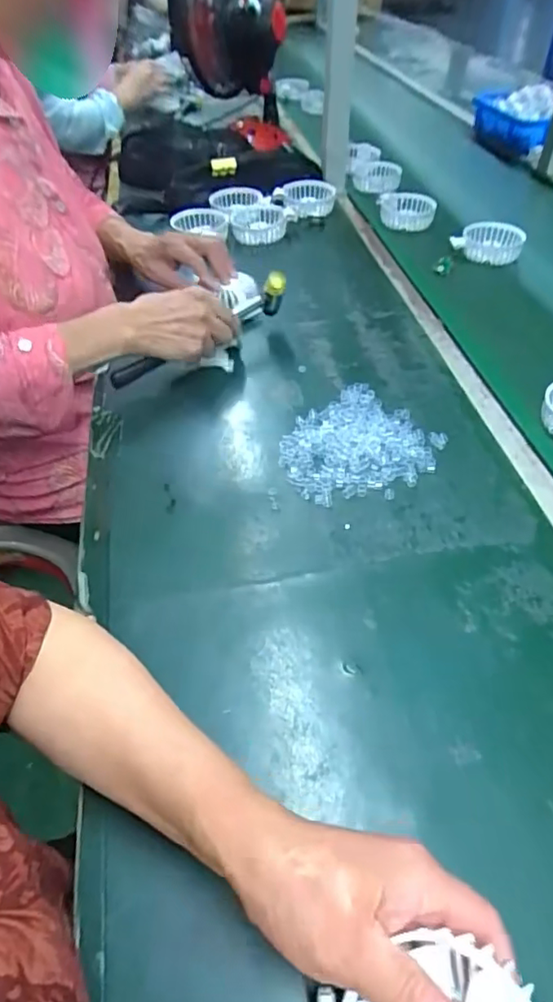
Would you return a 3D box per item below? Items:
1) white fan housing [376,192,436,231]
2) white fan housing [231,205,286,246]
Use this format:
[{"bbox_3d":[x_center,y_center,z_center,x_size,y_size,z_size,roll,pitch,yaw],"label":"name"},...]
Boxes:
[{"bbox_3d":[0.215,-0.487,0.948,0.099,0.034,0.076,11,50,13],"label":"white fan housing"},{"bbox_3d":[-0.030,-0.453,0.929,0.088,0.041,0.094,-8,48,-3],"label":"white fan housing"}]

